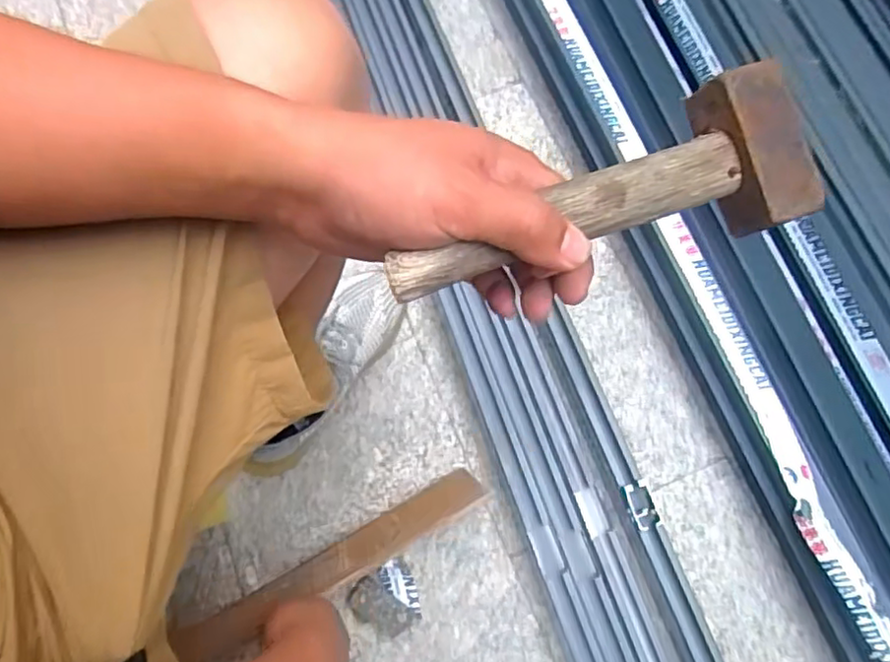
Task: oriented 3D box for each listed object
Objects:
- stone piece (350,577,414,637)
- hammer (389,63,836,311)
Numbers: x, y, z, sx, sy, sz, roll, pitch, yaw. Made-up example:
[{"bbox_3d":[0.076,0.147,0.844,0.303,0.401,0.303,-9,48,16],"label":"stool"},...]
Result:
[{"bbox_3d":[-0.073,0.314,0.729,0.074,0.031,0.040,36,76,8],"label":"stone piece"},{"bbox_3d":[0.075,-0.061,0.305,0.216,0.040,0.077,-19,75,-12],"label":"hammer"}]

